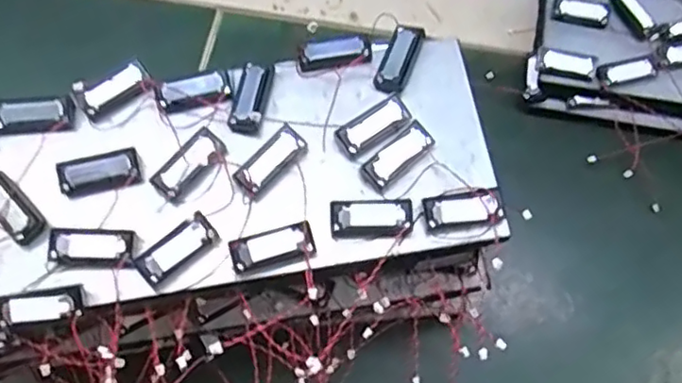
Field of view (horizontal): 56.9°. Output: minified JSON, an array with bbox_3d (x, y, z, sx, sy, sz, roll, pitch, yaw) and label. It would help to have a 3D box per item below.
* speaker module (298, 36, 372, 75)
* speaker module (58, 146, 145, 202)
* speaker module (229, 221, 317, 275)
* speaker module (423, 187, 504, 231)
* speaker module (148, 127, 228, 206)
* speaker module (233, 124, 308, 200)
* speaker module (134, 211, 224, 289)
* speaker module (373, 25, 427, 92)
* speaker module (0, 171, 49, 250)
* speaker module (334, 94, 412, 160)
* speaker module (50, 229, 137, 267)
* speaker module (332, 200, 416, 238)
[{"bbox_3d":[-0.002,-0.052,0.234,0.027,0.004,0.012,-12,70,-3],"label":"speaker module"},{"bbox_3d":[-0.082,-0.006,0.215,0.028,0.006,0.013,-15,70,-4],"label":"speaker module"},{"bbox_3d":[-0.022,0.020,0.209,0.027,0.011,0.011,-14,70,-4],"label":"speaker module"},{"bbox_3d":[0.041,0.006,0.212,0.026,0.004,0.011,-8,70,-1],"label":"speaker module"},{"bbox_3d":[-0.052,-0.009,0.218,0.010,0.010,0.027,41,76,15],"label":"speaker module"},{"bbox_3d":[-0.024,-0.010,0.218,0.009,0.007,0.028,43,76,15],"label":"speaker module"},{"bbox_3d":[-0.053,0.020,0.206,0.027,0.008,0.011,-37,73,-11],"label":"speaker module"},{"bbox_3d":[0.022,-0.050,0.233,0.012,0.004,0.029,20,72,9],"label":"speaker module"},{"bbox_3d":[-0.110,0.006,0.211,0.012,0.007,0.028,-43,74,-13],"label":"speaker module"},{"bbox_3d":[0.013,-0.023,0.223,0.028,0.006,0.011,-35,73,-11],"label":"speaker module"},{"bbox_3d":[-0.081,0.019,0.207,0.027,0.006,0.011,1,70,2],"label":"speaker module"},{"bbox_3d":[0.010,0.009,0.211,0.027,0.006,0.011,-2,70,1],"label":"speaker module"}]

